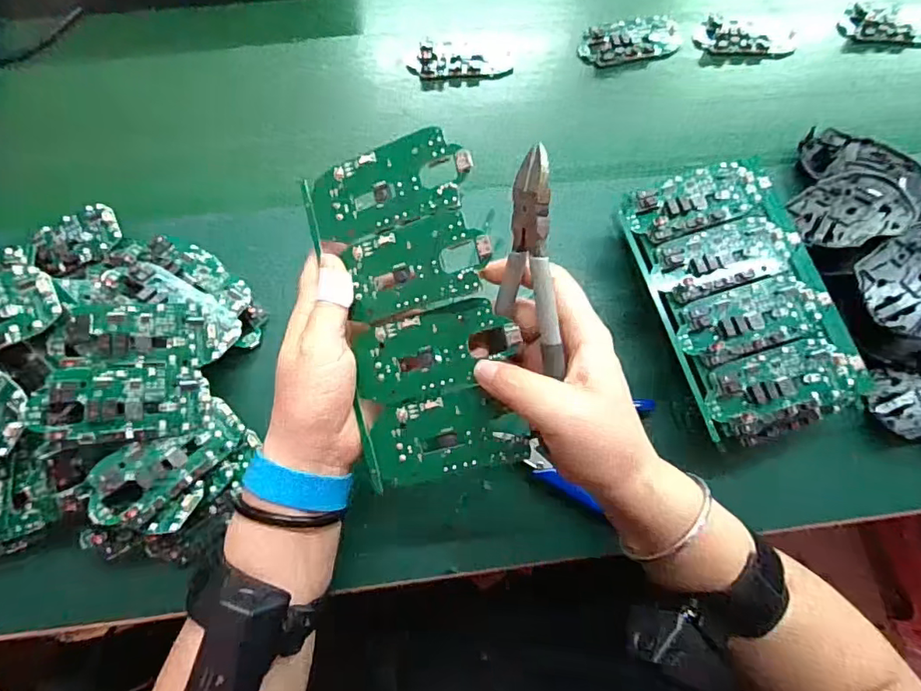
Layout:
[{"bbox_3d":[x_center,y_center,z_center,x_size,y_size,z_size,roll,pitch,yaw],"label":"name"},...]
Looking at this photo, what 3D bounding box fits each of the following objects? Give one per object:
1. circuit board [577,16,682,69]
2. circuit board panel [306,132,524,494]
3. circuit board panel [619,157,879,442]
[{"bbox_3d":[0.163,-0.296,0.531,0.098,0.009,0.049,-13,74,-5],"label":"circuit board"},{"bbox_3d":[-0.026,-0.018,0.309,0.097,0.013,0.187,-14,91,15],"label":"circuit board panel"},{"bbox_3d":[0.200,-0.036,0.396,0.117,0.024,0.194,-17,74,-6],"label":"circuit board panel"}]

